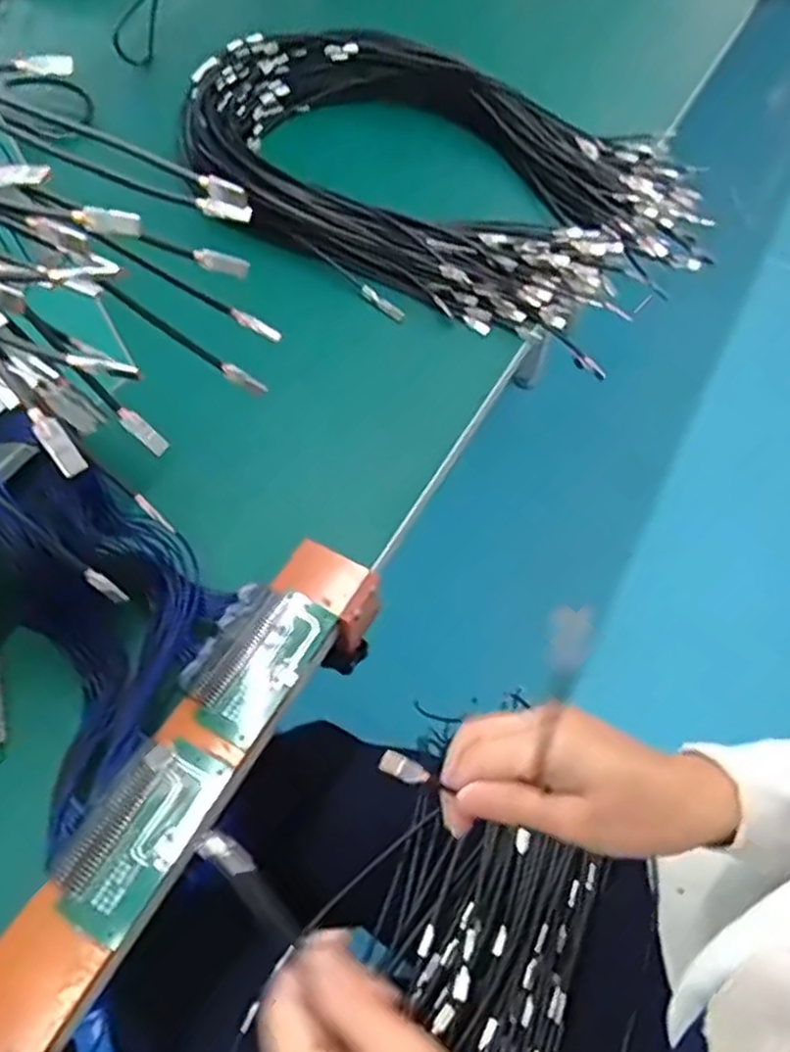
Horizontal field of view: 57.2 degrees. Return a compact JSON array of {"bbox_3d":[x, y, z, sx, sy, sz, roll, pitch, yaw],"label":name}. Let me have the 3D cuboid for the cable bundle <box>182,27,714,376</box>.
[{"bbox_3d":[0.041,-0.342,0.706,0.515,0.064,0.346,22,58,10],"label":"cable bundle"}]

